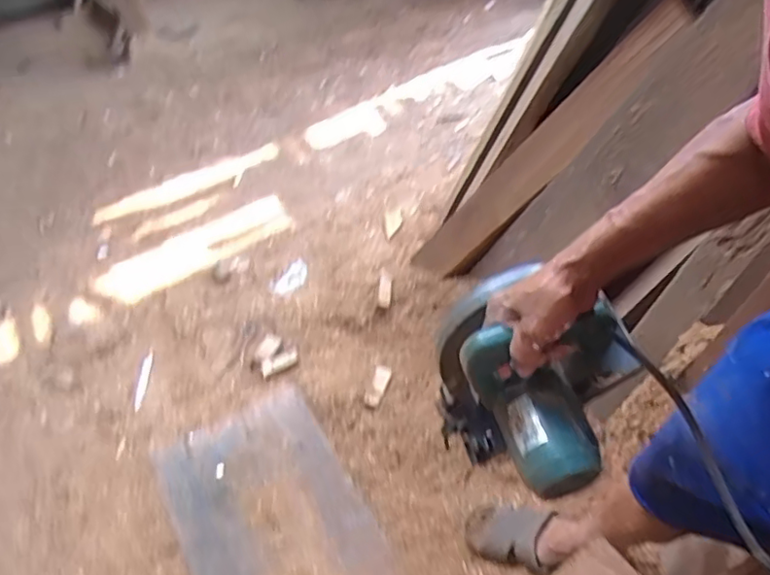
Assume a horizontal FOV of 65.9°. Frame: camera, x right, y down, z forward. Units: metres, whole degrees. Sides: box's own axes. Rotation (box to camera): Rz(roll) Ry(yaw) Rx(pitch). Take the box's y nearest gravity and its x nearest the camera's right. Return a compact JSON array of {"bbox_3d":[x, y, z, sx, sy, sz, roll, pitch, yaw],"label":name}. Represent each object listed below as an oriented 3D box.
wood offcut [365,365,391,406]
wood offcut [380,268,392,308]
[{"bbox_3d":[-0.020,0.251,1.519,0.041,0.023,0.107,18,72,20],"label":"wood offcut"},{"bbox_3d":[0.002,-0.001,1.794,0.036,0.024,0.156,-1,46,3],"label":"wood offcut"}]

